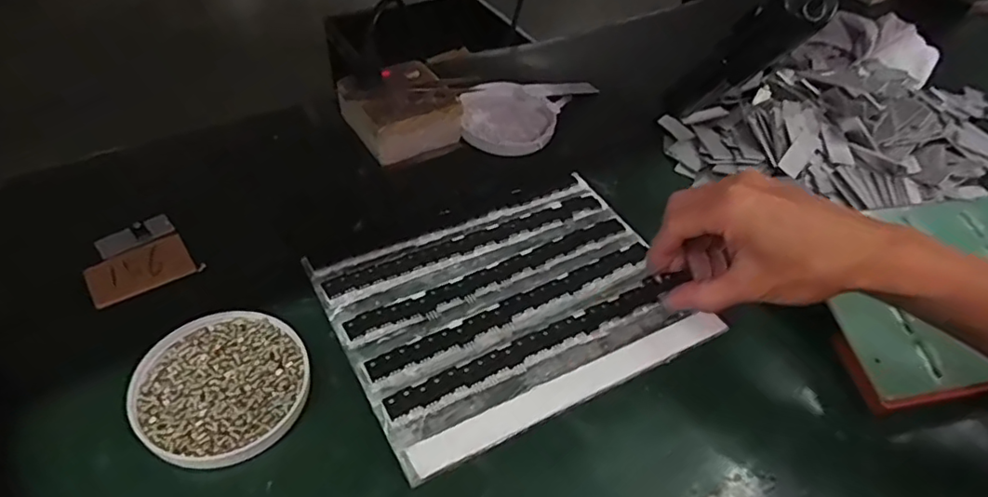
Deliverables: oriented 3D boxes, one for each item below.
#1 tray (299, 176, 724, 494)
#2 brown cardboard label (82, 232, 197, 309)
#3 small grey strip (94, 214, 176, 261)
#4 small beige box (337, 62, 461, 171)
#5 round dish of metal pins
[{"bbox_3d":[0.015,0.037,0.413,0.237,0.014,0.173,-19,53,-21],"label":"tray"},{"bbox_3d":[-0.255,0.014,0.417,0.065,0.005,0.047,-28,57,-27],"label":"brown cardboard label"},{"bbox_3d":[-0.271,-0.009,0.438,0.051,0.005,0.022,-32,59,-29],"label":"small grey strip"},{"bbox_3d":[-0.086,-0.128,0.544,0.097,0.038,0.093,-30,58,-28],"label":"small beige box"},{"bbox_3d":[-0.165,0.081,0.352,0.099,0.009,0.095,3,48,-3],"label":"round dish of metal pins"}]

